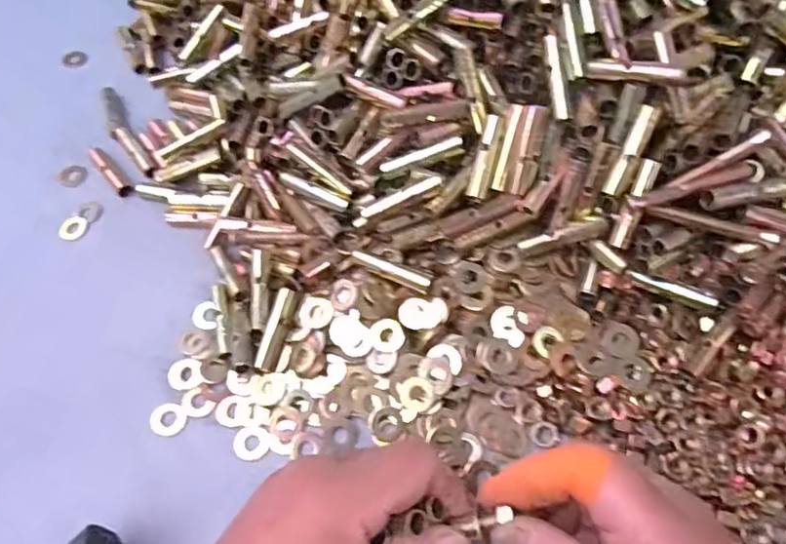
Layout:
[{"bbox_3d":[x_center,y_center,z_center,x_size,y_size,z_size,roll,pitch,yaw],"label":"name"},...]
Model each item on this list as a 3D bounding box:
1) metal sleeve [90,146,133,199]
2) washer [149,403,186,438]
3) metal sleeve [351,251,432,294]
[{"bbox_3d":[-0.177,-0.063,0.385,0.009,0.008,0.046,-38,66,-16],"label":"metal sleeve"},{"bbox_3d":[-0.112,0.074,0.307,0.017,0.004,0.016,-2,61,3],"label":"washer"},{"bbox_3d":[-0.002,-0.001,0.315,0.043,0.006,0.010,18,64,13],"label":"metal sleeve"}]

